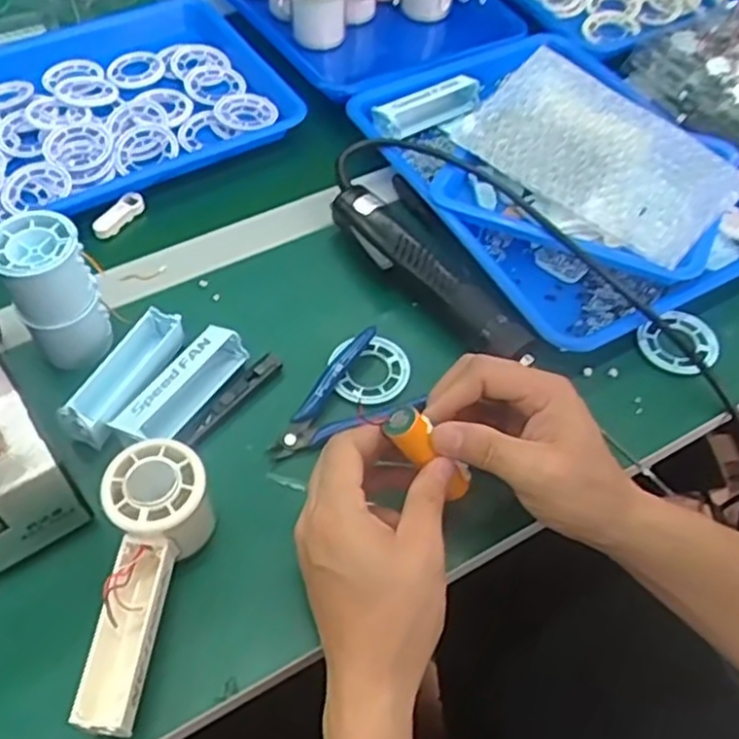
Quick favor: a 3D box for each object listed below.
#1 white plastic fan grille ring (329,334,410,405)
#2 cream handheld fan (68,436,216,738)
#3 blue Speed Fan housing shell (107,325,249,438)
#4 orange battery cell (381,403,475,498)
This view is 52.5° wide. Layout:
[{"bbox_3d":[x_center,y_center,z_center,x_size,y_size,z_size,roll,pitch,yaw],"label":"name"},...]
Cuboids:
[{"bbox_3d":[0.000,-0.001,0.541,0.054,0.008,0.062,-14,55,-2],"label":"white plastic fan grille ring"},{"bbox_3d":[-0.125,0.121,0.421,0.054,0.065,0.147,2,54,0],"label":"cream handheld fan"},{"bbox_3d":[-0.125,0.013,0.511,0.034,0.030,0.101,25,57,16],"label":"blue Speed Fan housing shell"},{"bbox_3d":[0.037,0.048,0.439,0.017,0.075,0.021,-14,42,41],"label":"orange battery cell"}]

